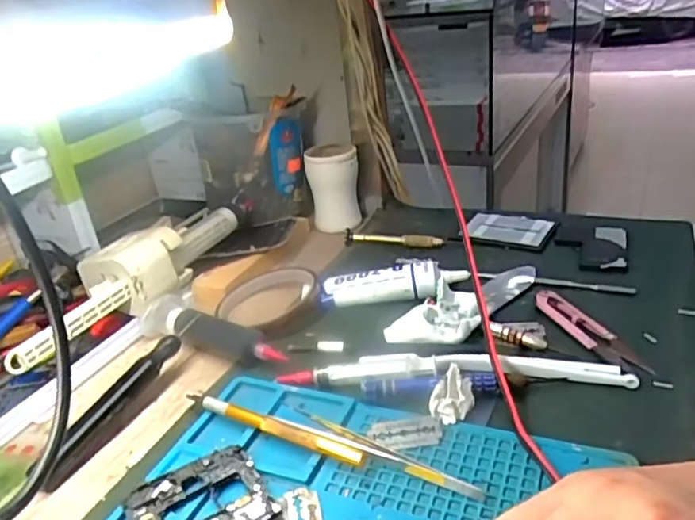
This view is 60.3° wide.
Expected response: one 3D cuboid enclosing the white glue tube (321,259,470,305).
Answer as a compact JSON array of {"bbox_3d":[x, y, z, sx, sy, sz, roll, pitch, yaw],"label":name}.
[{"bbox_3d":[0.036,0.020,0.474,0.113,0.029,0.036,-4,26,6],"label":"white glue tube"}]

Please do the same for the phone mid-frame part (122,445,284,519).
[{"bbox_3d":[-0.074,0.127,0.305,0.066,0.008,0.062,-21,29,-27],"label":"phone mid-frame part"}]

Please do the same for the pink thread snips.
[{"bbox_3d":[0.165,0.047,0.414,0.019,0.007,0.103,-14,27,-14],"label":"pink thread snips"}]

